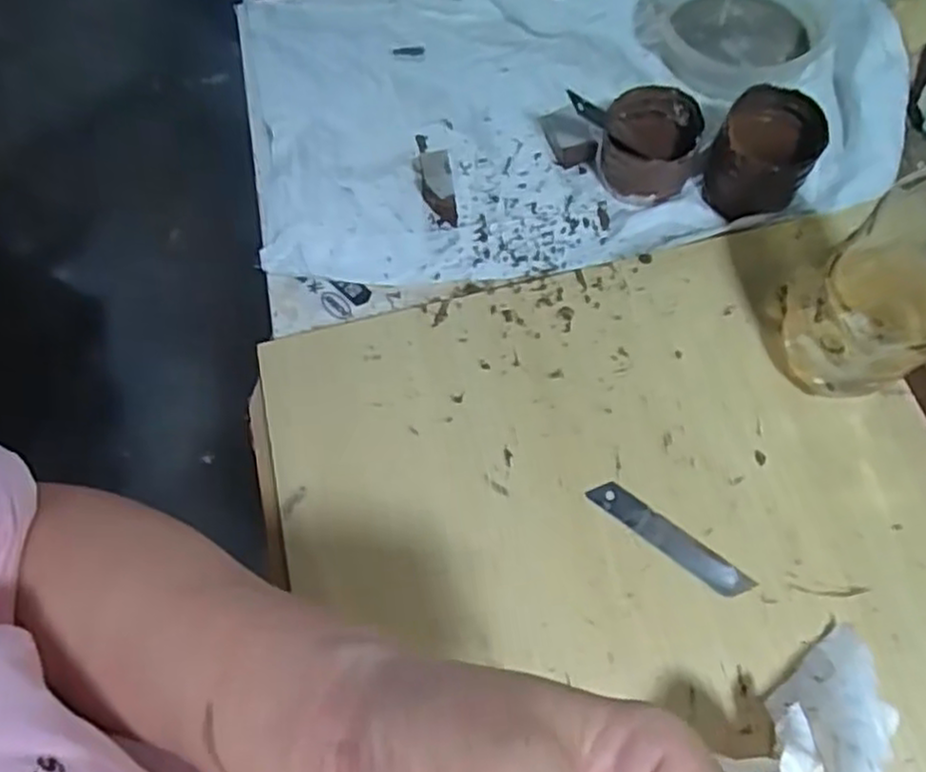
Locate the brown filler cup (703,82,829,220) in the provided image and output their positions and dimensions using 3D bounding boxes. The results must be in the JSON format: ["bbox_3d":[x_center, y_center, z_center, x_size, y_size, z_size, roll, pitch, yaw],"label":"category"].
[{"bbox_3d":[0.198,-0.154,0.490,0.060,0.054,0.066,-1,69,3],"label":"brown filler cup"}]

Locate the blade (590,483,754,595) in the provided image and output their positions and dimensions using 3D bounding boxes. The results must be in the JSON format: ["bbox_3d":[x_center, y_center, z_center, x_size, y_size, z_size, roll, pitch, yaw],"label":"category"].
[{"bbox_3d":[0.118,0.088,0.426,0.100,0.004,0.019,34,75,15],"label":"blade"}]

